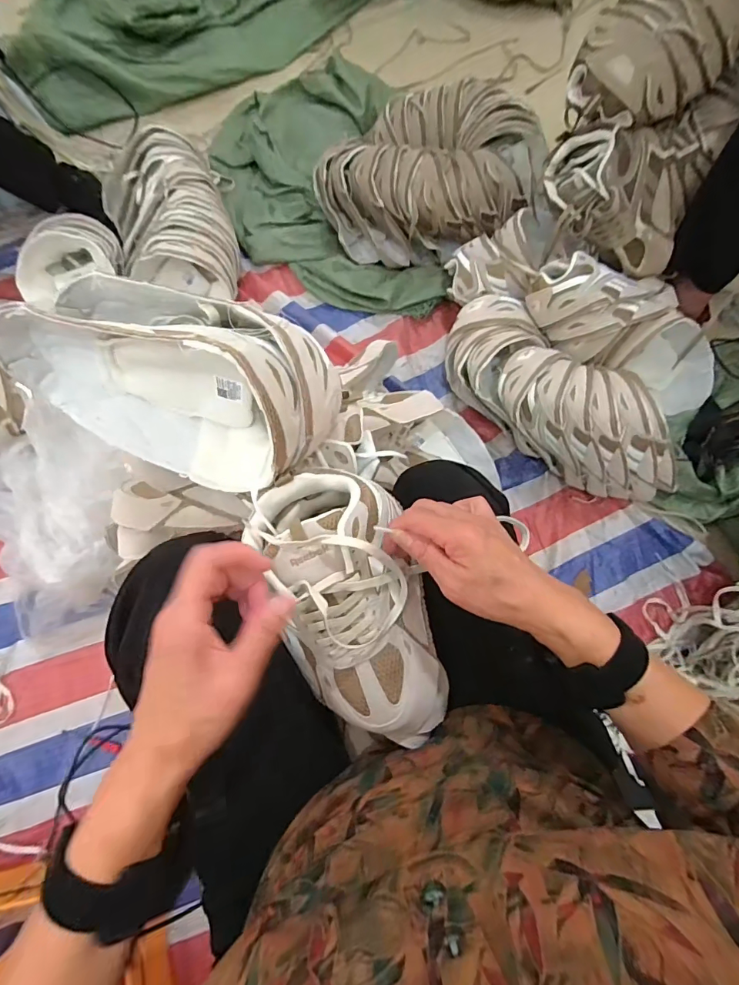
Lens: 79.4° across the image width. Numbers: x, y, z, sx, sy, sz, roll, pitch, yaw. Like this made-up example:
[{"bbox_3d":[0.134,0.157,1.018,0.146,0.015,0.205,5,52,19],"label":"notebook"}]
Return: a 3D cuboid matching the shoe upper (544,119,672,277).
[{"bbox_3d":[0.391,-0.453,0.718,0.254,0.127,0.072,42,78,-16],"label":"shoe upper"}]

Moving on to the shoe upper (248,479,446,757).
[{"bbox_3d":[-0.009,0.103,0.390,0.130,0.074,0.249,-25,91,-7],"label":"shoe upper"}]

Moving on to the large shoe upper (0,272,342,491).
[{"bbox_3d":[-0.165,-0.091,0.369,0.261,0.130,0.126,14,76,3],"label":"large shoe upper"}]

